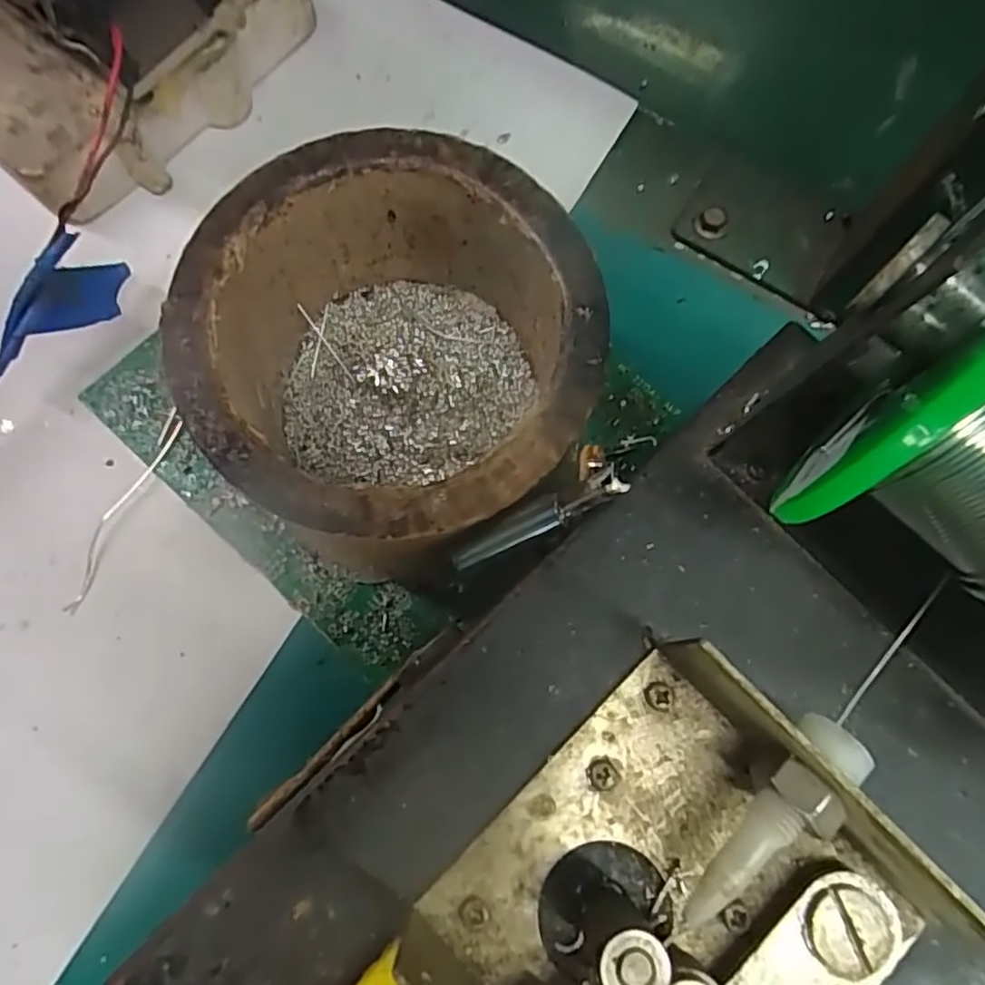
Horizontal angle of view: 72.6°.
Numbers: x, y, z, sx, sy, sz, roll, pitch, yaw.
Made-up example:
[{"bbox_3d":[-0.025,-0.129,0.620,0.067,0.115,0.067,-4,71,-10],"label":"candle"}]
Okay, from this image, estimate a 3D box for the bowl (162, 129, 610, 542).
[{"bbox_3d":[-0.022,-0.030,0.172,0.090,0.061,0.091,0,77,-1],"label":"bowl"}]

